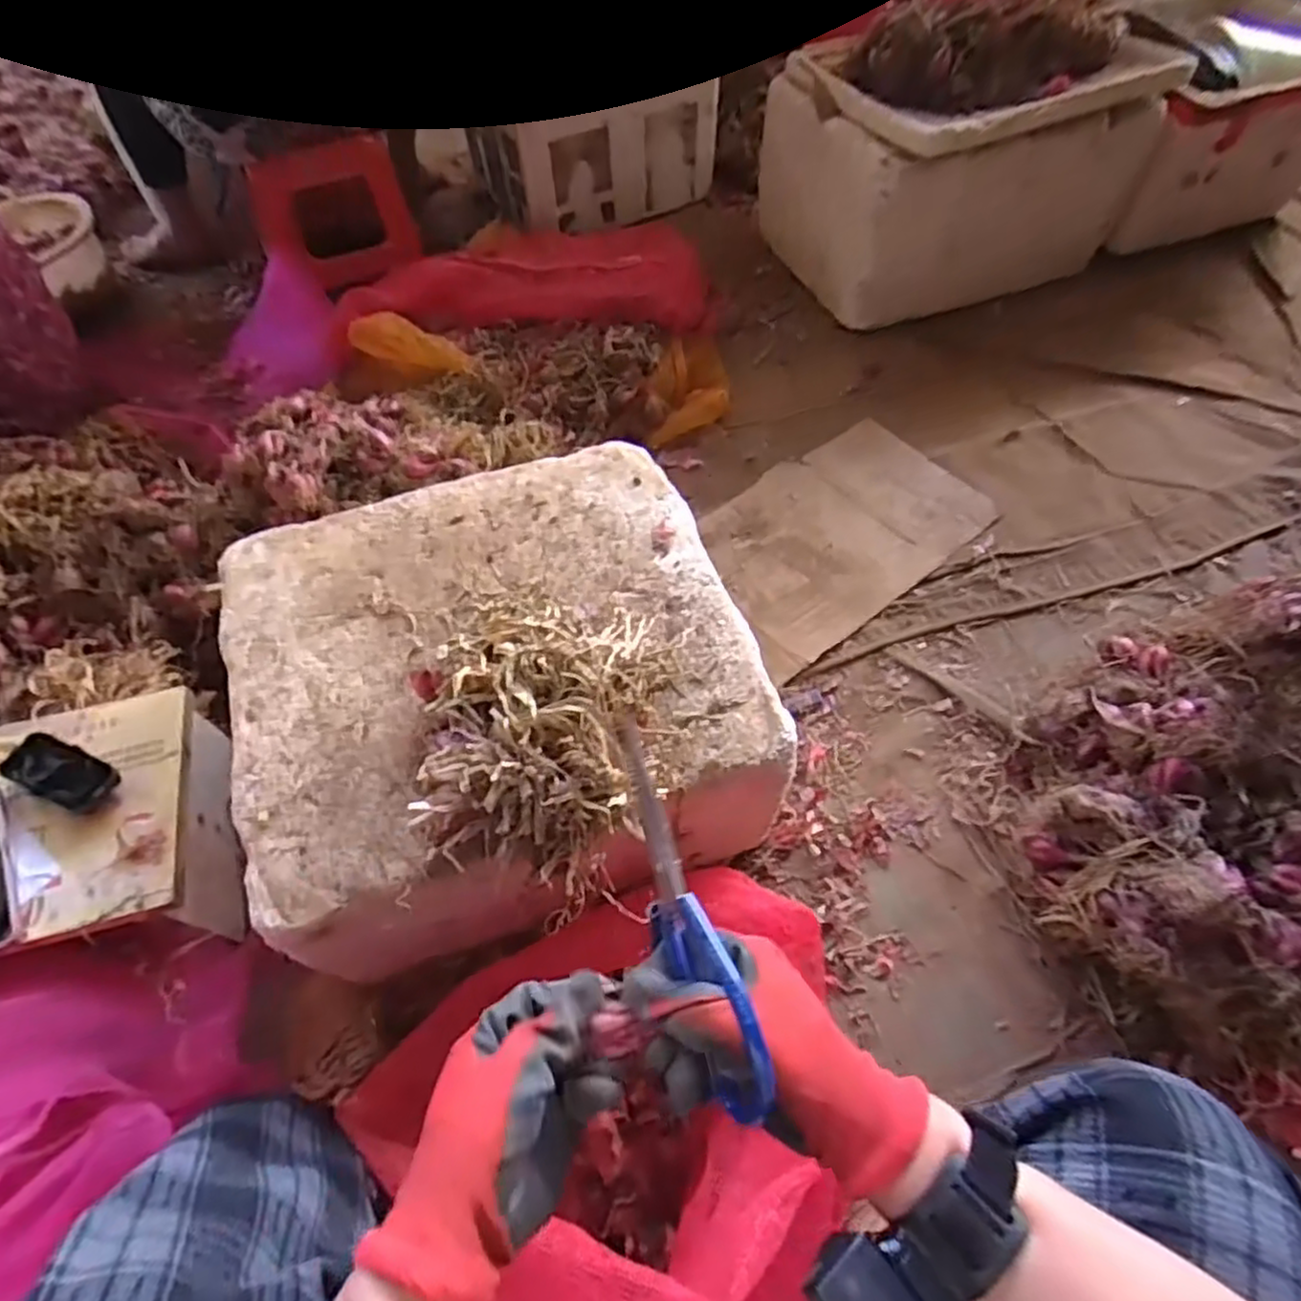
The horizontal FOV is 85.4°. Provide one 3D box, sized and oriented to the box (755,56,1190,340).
[{"bbox_3d":[0.583,-0.949,1.383,0.621,0.336,0.440,-23,60,-13],"label":"box"}]

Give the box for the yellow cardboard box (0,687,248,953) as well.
[{"bbox_3d":[-0.639,0.201,0.694,0.384,0.120,0.236,-12,58,-7],"label":"yellow cardboard box"}]

